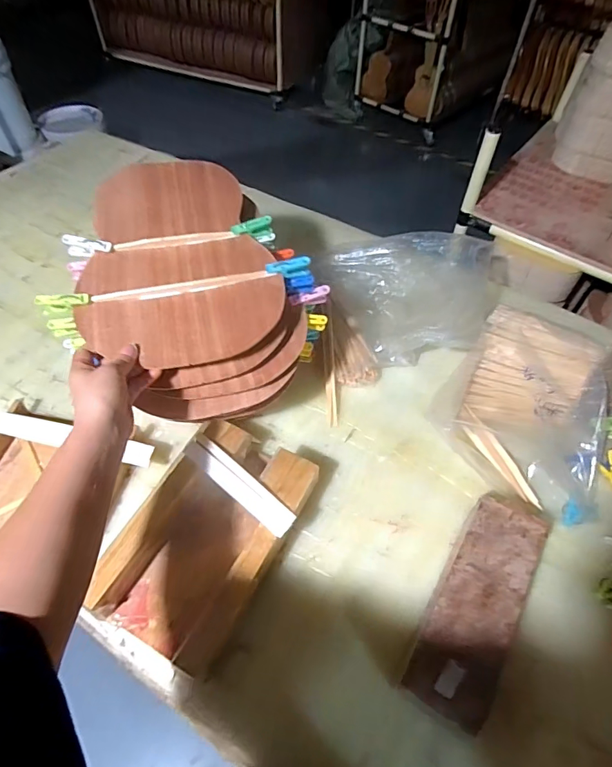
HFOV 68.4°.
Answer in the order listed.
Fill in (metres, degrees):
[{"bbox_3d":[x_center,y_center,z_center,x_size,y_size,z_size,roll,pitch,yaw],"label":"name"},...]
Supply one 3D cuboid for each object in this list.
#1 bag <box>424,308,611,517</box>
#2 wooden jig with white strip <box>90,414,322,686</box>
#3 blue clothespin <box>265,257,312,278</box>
[{"bbox_3d":[0.342,0.019,0.682,0.238,0.092,0.295,28,60,18],"label":"bag"},{"bbox_3d":[-0.118,0.189,0.567,0.168,0.078,0.263,23,58,15],"label":"wooden jig with white strip"},{"bbox_3d":[-0.022,-0.145,0.576,0.056,0.030,0.011,-13,55,-11],"label":"blue clothespin"}]

